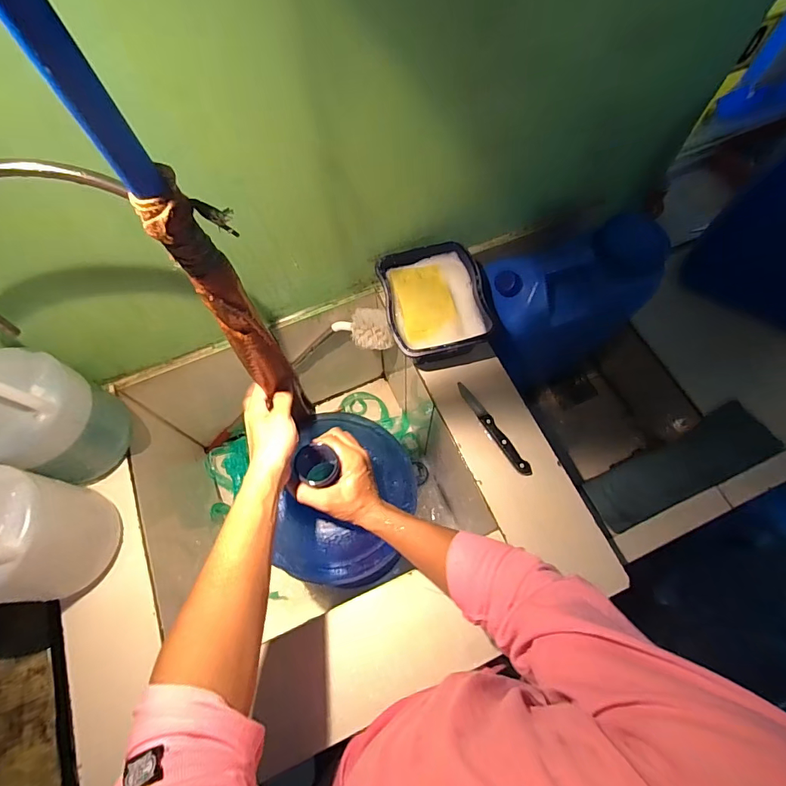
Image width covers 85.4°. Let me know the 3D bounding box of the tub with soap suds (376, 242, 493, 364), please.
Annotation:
[{"bbox_3d":[0.066,-0.146,0.726,0.161,0.083,0.210,-10,67,-3],"label":"tub with soap suds"}]

